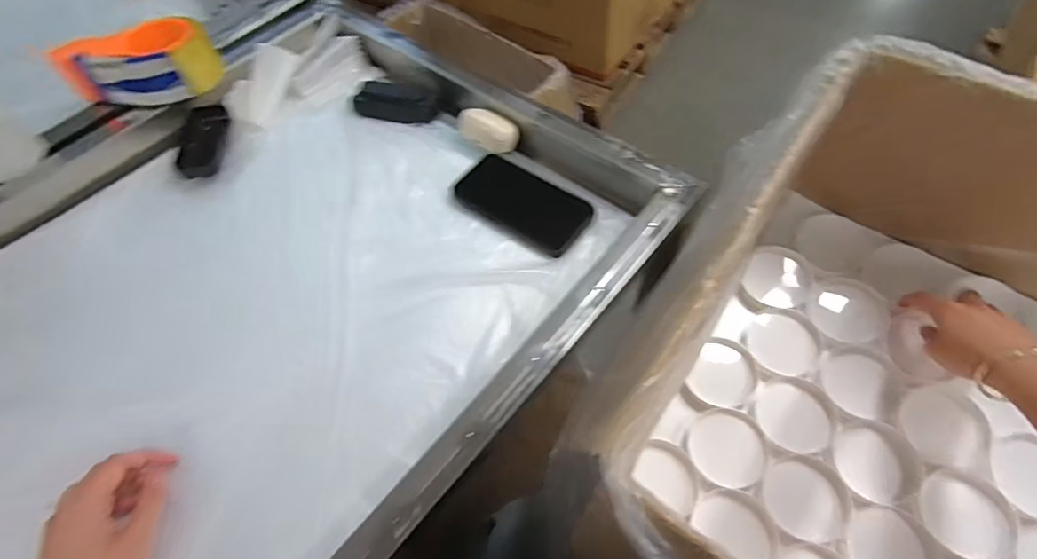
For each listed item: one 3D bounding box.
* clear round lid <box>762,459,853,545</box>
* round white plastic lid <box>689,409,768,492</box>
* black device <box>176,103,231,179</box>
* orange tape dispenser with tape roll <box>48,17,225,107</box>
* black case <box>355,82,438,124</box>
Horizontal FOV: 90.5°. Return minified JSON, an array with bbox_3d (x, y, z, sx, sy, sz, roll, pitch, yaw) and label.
[{"bbox_3d":[0.276,0.212,0.496,0.070,0.014,0.073,-2,58,3],"label":"clear round lid"},{"bbox_3d":[0.215,0.173,0.529,0.073,0.016,0.074,-2,58,3],"label":"round white plastic lid"},{"bbox_3d":[-0.375,-0.166,0.611,0.047,0.010,0.109,1,61,-14],"label":"black device"},{"bbox_3d":[-0.441,-0.258,0.628,0.135,0.080,0.100,5,58,7],"label":"orange tape dispenser with tape roll"},{"bbox_3d":[-0.152,-0.218,0.637,0.095,0.023,0.046,12,59,11],"label":"black case"}]

